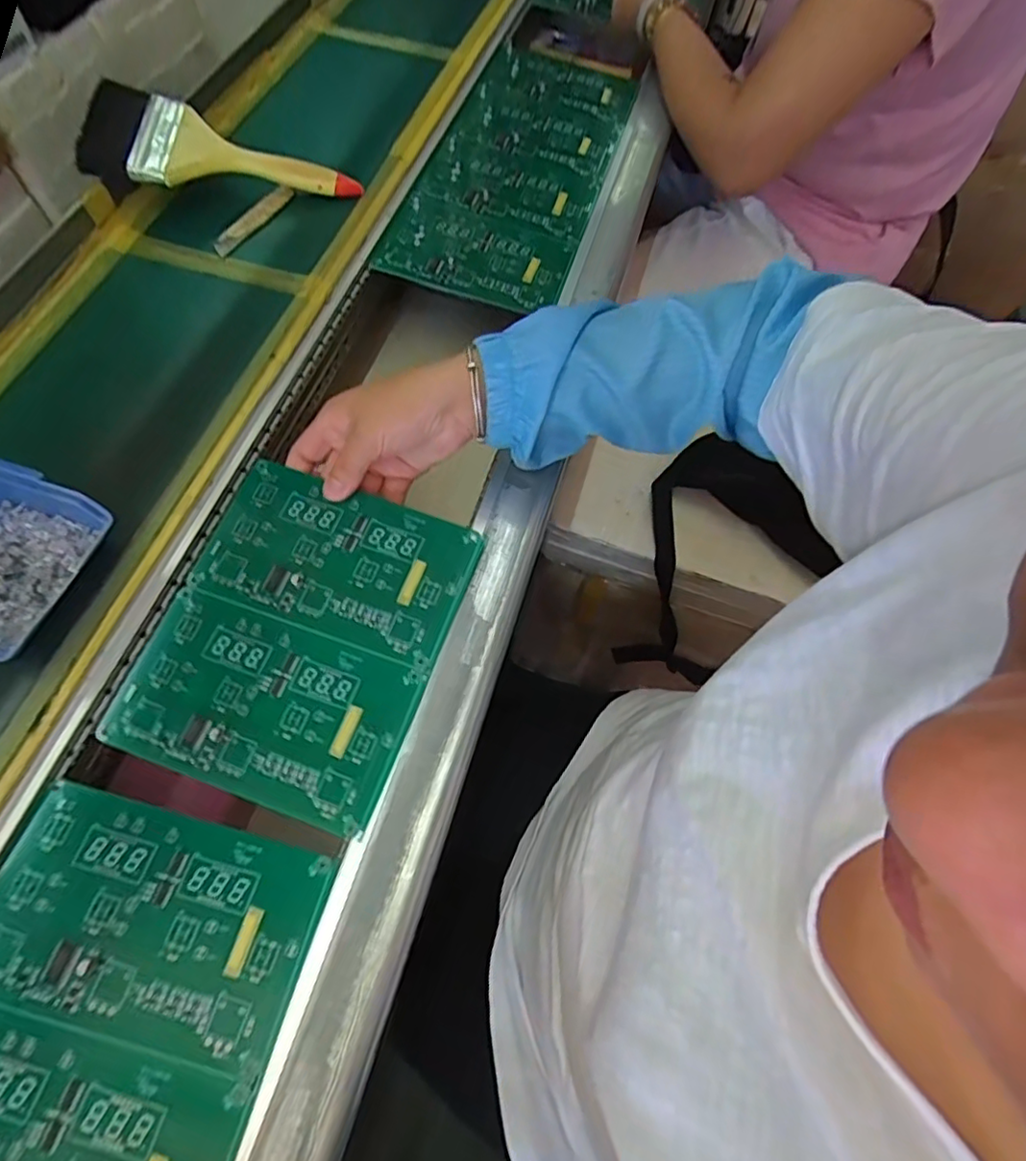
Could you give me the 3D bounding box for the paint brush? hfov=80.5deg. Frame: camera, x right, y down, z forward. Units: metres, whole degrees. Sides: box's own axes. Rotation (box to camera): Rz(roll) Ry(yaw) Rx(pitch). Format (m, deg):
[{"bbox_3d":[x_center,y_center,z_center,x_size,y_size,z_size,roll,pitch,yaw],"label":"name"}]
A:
[{"bbox_3d":[-0.267,-0.404,0.573,0.229,0.021,0.121,0,63,-21],"label":"paint brush"}]

